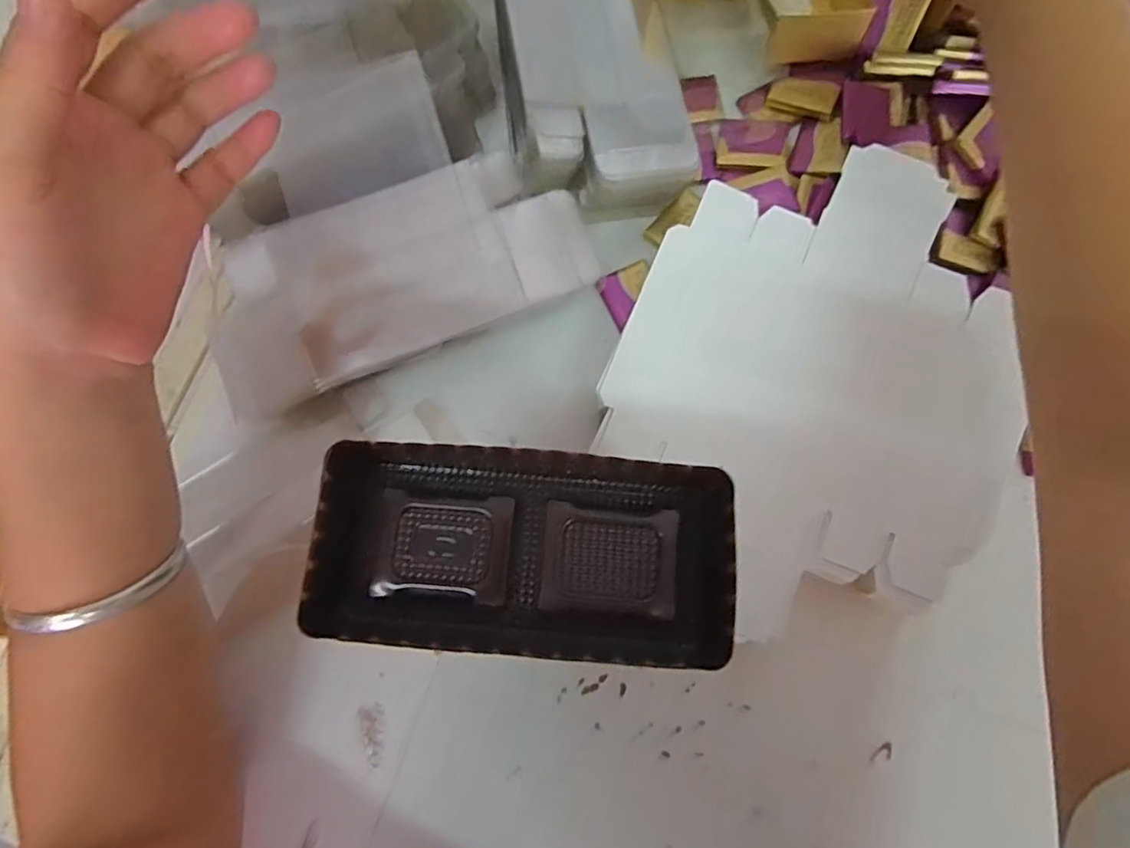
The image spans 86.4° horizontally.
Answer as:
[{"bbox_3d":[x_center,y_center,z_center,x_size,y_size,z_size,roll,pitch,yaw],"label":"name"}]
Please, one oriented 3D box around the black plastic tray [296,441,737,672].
[{"bbox_3d":[-0.009,0.038,0.173,0.116,0.027,0.057,5,77,3],"label":"black plastic tray"}]

